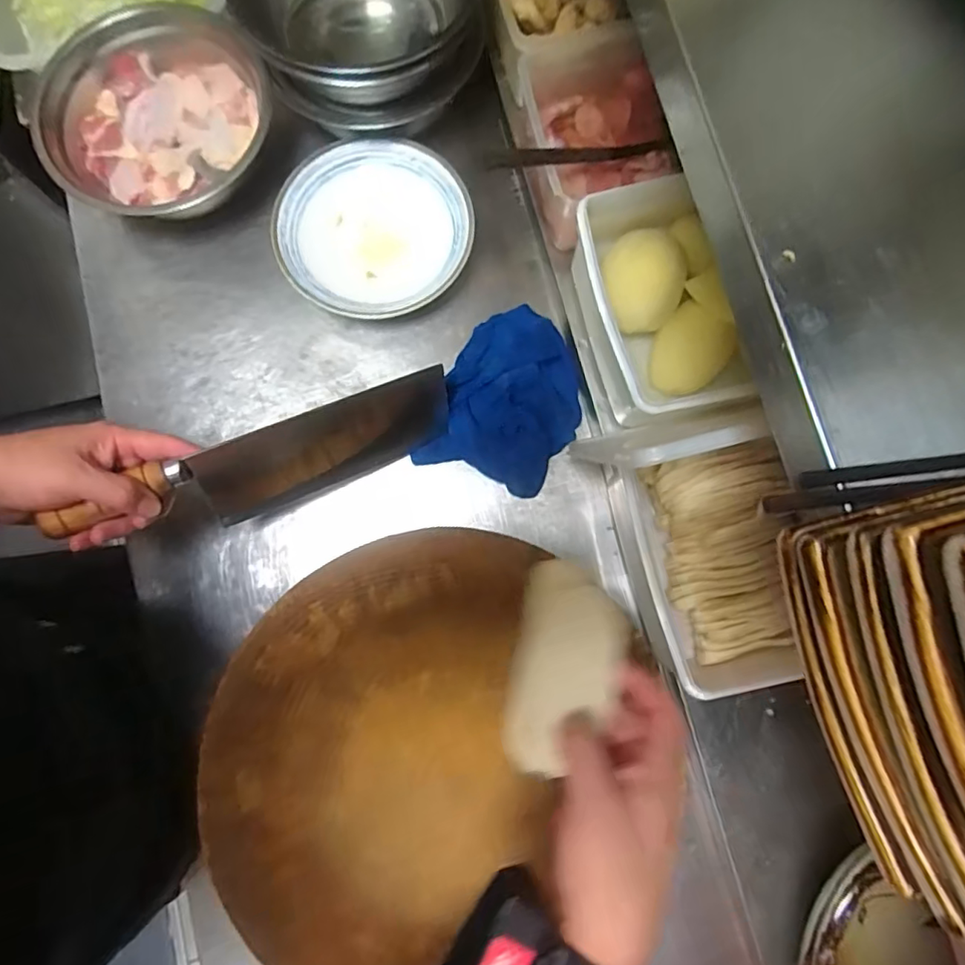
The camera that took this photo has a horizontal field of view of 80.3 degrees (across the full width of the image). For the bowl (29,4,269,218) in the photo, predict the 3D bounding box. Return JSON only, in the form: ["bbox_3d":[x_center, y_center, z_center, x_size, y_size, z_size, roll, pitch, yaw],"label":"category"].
[{"bbox_3d":[-0.335,-0.374,0.594,0.233,0.082,0.237,0,80,-1],"label":"bowl"}]

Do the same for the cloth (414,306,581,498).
[{"bbox_3d":[0.030,-0.086,0.568,0.133,0.043,0.177,20,80,3],"label":"cloth"}]

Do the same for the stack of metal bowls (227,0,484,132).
[{"bbox_3d":[-0.121,-0.469,0.569,0.232,0.105,0.211,-10,80,-2],"label":"stack of metal bowls"}]

